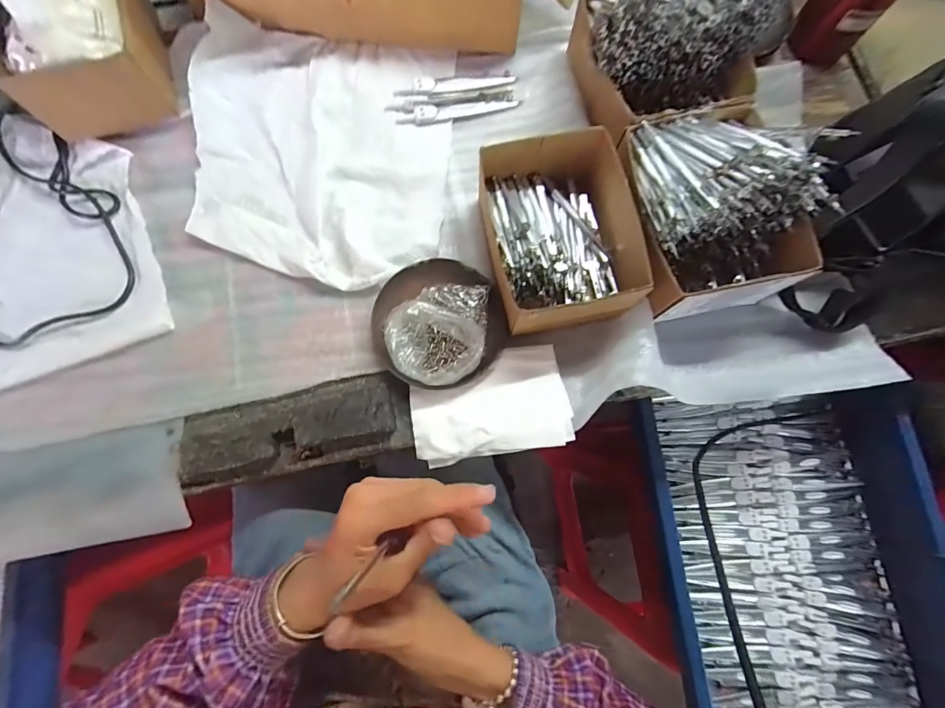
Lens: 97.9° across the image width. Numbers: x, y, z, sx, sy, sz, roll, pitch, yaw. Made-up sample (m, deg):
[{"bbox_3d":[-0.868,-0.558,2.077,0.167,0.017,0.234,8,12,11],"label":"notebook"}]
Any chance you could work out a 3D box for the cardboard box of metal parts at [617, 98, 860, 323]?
[{"bbox_3d":[0.202,-0.128,0.350,0.135,0.099,0.166,-12,78,-3],"label":"cardboard box of metal parts"}]

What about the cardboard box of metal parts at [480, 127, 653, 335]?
[{"bbox_3d":[0.077,-0.107,0.364,0.123,0.062,0.158,-9,78,-2],"label":"cardboard box of metal parts"}]

